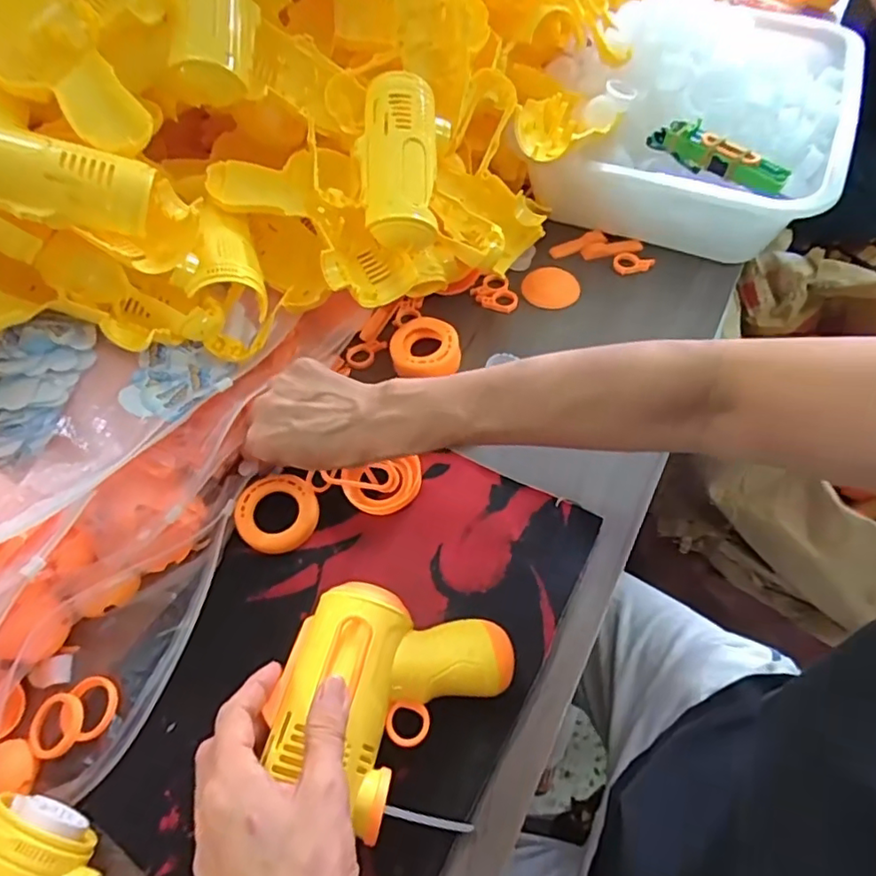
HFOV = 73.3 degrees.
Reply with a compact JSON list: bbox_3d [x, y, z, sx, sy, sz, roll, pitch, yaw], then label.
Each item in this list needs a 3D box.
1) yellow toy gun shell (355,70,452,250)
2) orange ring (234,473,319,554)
[{"bbox_3d":[-0.027,-0.216,0.459,0.064,0.036,0.132,1,84,3],"label":"yellow toy gun shell"},{"bbox_3d":[-0.116,0.054,0.428,0.057,0.014,0.057,-1,56,1],"label":"orange ring"}]

